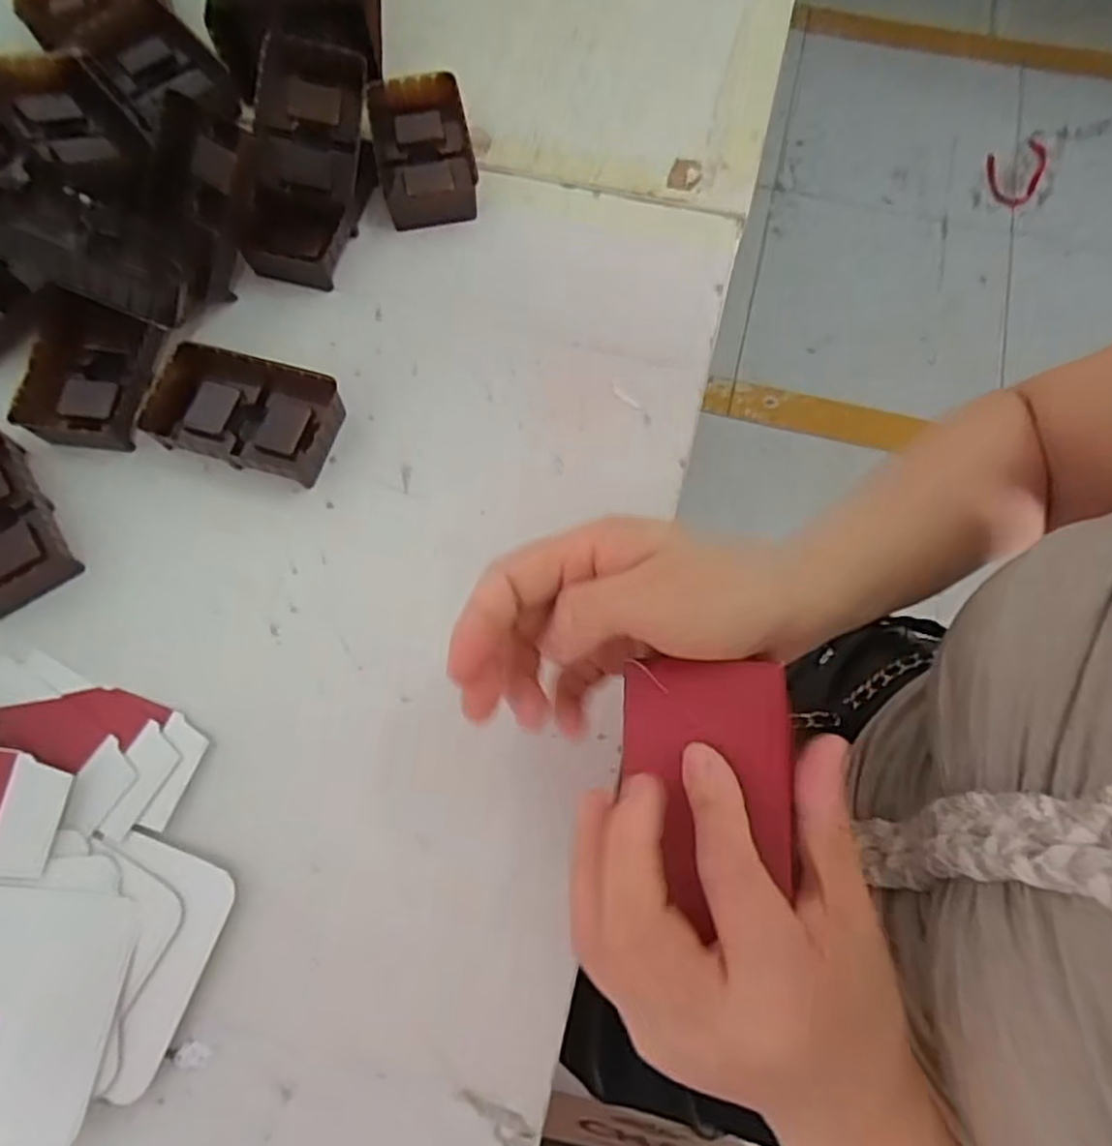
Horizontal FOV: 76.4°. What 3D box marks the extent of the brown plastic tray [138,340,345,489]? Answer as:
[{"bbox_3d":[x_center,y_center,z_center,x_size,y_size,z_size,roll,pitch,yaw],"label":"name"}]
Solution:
[{"bbox_3d":[-0.169,-0.087,0.385,0.097,0.025,0.055,16,72,6],"label":"brown plastic tray"}]

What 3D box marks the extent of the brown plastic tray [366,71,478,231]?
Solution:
[{"bbox_3d":[-0.083,-0.265,0.443,0.058,0.029,0.094,-9,71,-3],"label":"brown plastic tray"}]

